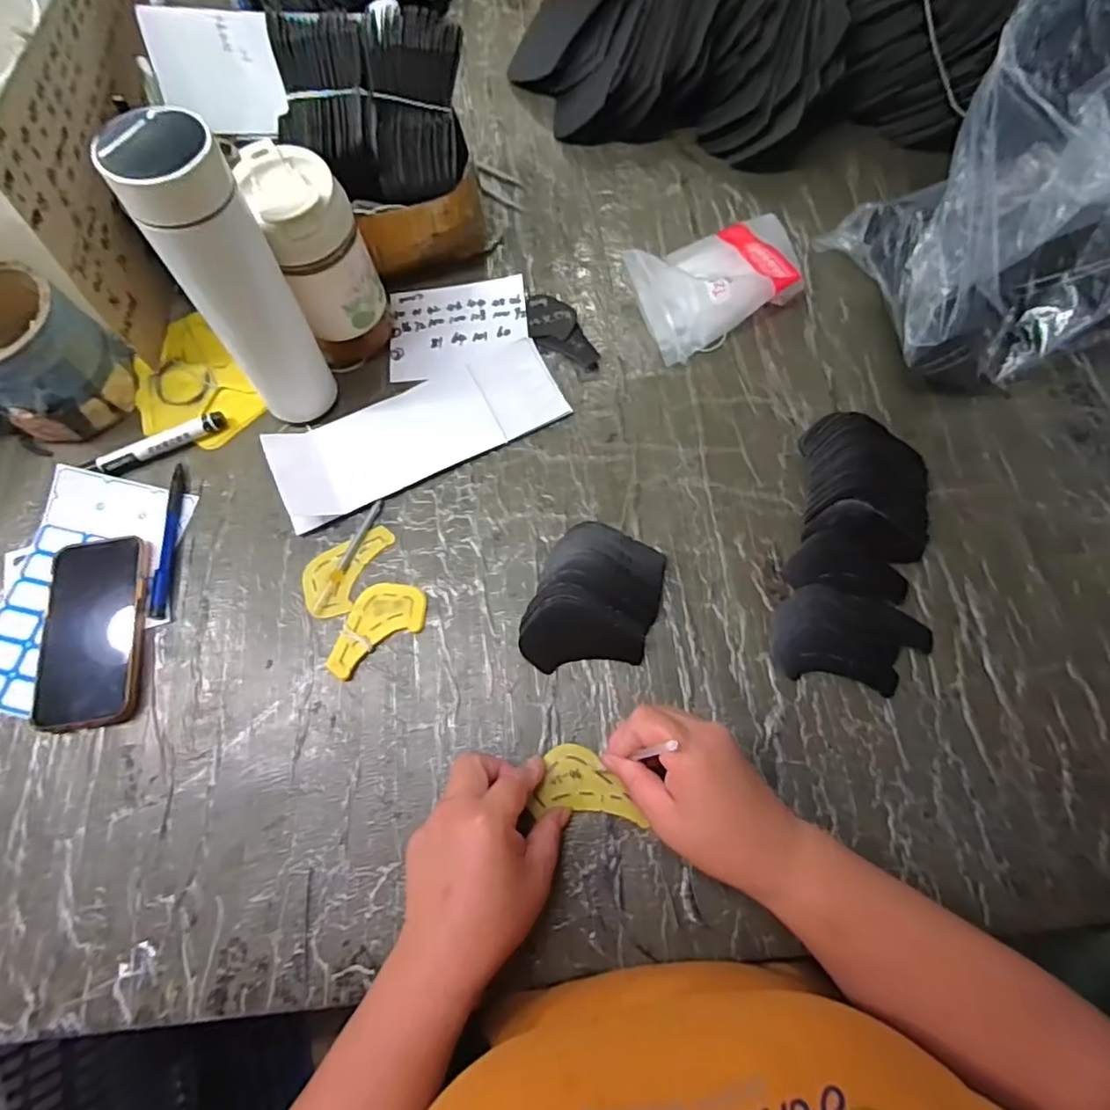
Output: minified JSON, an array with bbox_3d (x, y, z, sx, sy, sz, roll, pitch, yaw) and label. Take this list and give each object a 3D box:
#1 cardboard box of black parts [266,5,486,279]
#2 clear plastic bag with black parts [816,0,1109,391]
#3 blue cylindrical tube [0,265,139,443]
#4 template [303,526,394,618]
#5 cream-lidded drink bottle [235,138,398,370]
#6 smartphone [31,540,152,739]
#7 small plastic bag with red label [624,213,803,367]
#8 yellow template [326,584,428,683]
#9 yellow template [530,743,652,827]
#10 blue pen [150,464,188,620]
[{"bbox_3d":[-0.147,-0.361,0.533,0.147,0.168,0.147,-5,68,1],"label":"cardboard box of black parts"},{"bbox_3d":[0.383,-0.279,0.442,0.226,0.228,0.190,-13,68,-3],"label":"clear plastic bag with black parts"},{"bbox_3d":[-0.442,-0.169,0.498,0.105,0.097,0.105,-1,68,2],"label":"blue cylindrical tube"},{"bbox_3d":[-0.175,0.009,0.476,0.052,0.004,0.085,22,71,11],"label":"template"},{"bbox_3d":[-0.190,-0.240,0.490,0.070,0.163,0.075,-24,69,-7],"label":"cream-lidded drink bottle"},{"bbox_3d":[-0.365,0.058,0.454,0.082,0.014,0.148,-9,68,-1],"label":"smartphone"},{"bbox_3d":[0.152,-0.261,0.549,0.158,0.040,0.111,-23,69,-7],"label":"small plastic bag with red label"},{"bbox_3d":[-0.142,0.053,0.454,0.085,0.006,0.051,-34,71,-11],"label":"yellow template"},{"bbox_3d":[0.022,0.159,0.406,0.073,0.004,0.047,1,68,3],"label":"yellow template"},{"bbox_3d":[-0.322,-0.013,0.485,0.015,0.005,0.135,-6,68,0],"label":"blue pen"}]

